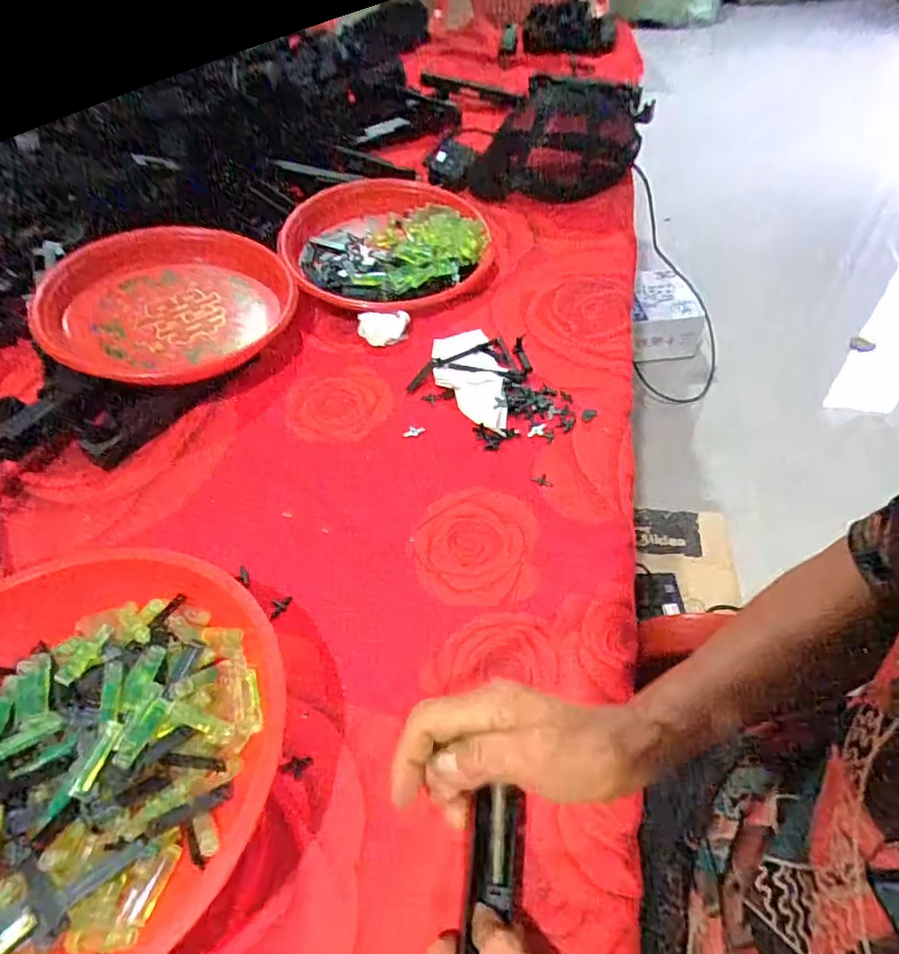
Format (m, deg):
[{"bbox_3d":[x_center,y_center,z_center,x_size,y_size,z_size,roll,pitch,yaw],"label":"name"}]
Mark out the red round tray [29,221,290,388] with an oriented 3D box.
[{"bbox_3d":[-0.297,-0.196,0.640,0.236,0.032,0.245,7,53,-9],"label":"red round tray"}]

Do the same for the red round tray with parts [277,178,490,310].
[{"bbox_3d":[-0.074,-0.288,0.728,0.250,0.055,0.261,-3,48,3],"label":"red round tray with parts"}]

